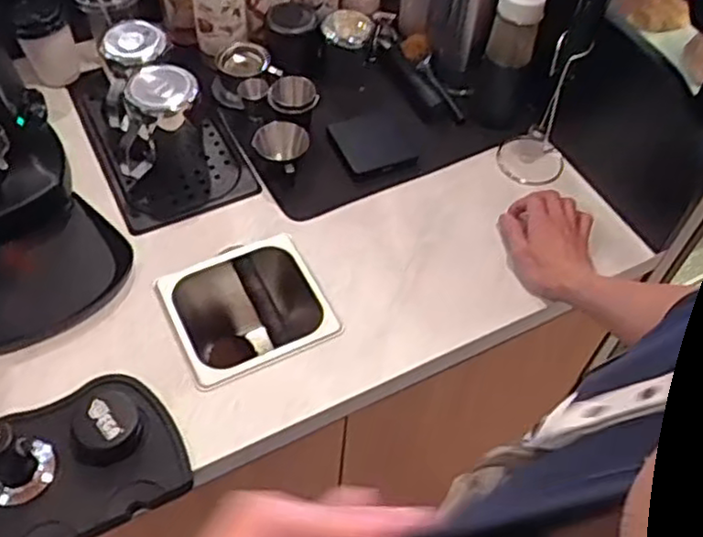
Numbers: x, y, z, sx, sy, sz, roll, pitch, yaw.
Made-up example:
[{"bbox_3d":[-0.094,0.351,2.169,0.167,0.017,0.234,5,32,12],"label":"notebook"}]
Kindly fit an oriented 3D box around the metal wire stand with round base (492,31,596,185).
[{"bbox_3d":[0.242,-0.196,0.884,0.082,0.197,0.064,16,54,8],"label":"metal wire stand with round base"}]

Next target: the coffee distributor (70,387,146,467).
[{"bbox_3d":[-0.239,0.154,0.695,0.069,0.034,0.063,2,54,-2],"label":"coffee distributor"}]

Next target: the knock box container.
[{"bbox_3d":[-0.118,0.078,0.866,0.179,0.151,0.171,-20,57,-17],"label":"knock box container"}]

